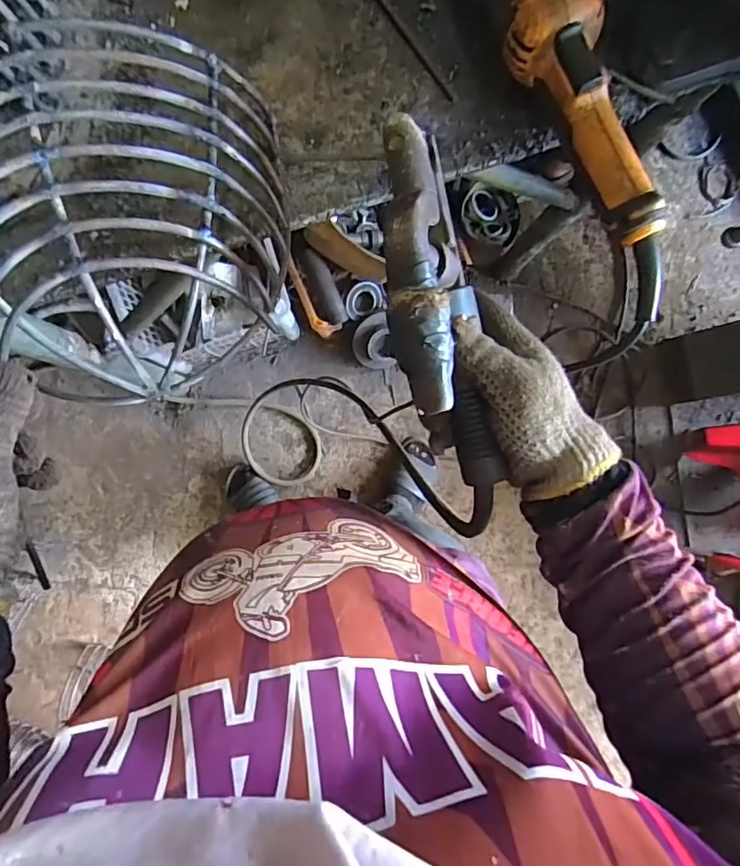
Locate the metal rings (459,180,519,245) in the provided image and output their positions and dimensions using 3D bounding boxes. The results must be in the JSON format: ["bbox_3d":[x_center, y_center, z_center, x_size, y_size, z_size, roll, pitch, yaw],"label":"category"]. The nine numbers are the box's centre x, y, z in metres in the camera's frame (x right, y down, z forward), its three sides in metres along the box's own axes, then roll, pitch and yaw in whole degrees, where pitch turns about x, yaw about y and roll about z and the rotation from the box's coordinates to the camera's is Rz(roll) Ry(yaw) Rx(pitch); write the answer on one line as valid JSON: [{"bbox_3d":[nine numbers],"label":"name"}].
[{"bbox_3d":[0.266,-0.487,1.193,0.132,0.035,0.130,0,91,-3],"label":"metal rings"}]

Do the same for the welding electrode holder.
[{"bbox_3d":[0.036,-0.048,0.335,0.069,0.069,0.264,-12,105,-2],"label":"welding electrode holder"}]

